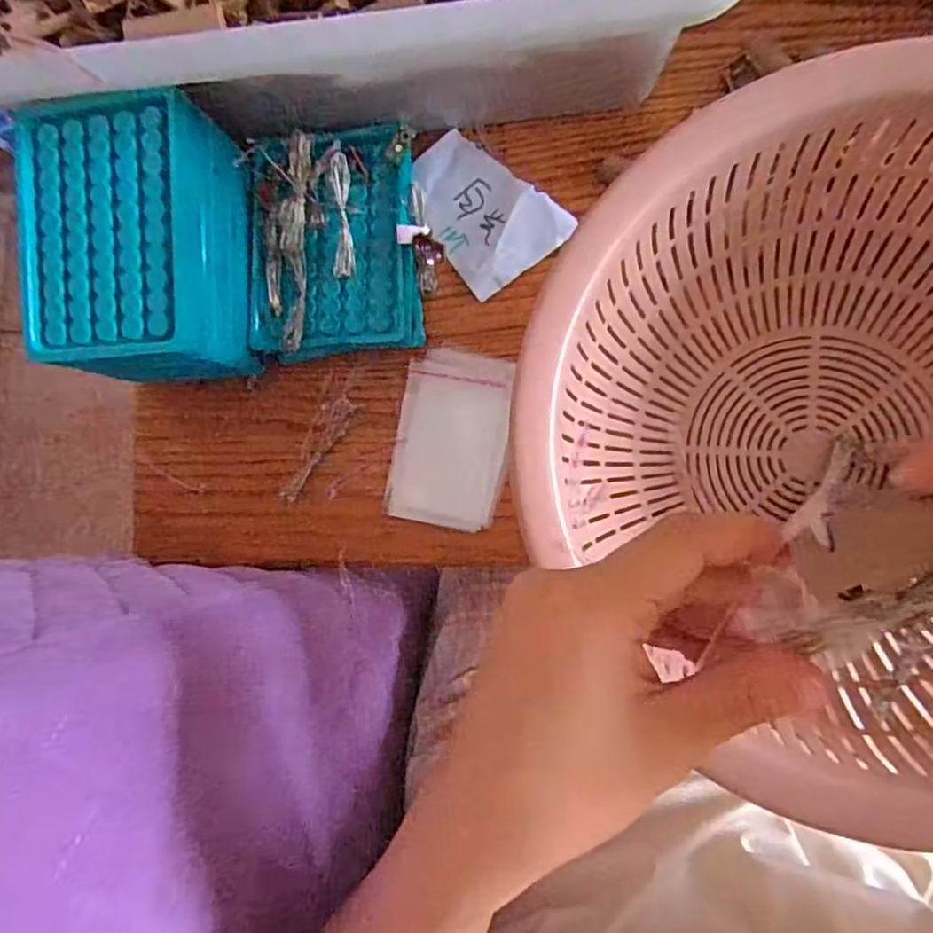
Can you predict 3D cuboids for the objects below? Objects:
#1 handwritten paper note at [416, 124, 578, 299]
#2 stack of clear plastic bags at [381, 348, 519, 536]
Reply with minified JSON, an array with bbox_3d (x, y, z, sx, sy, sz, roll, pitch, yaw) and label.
[{"bbox_3d":[0.010,-0.157,0.380,0.068,0.007,0.098,-34,82,6],"label":"handwritten paper note"},{"bbox_3d":[-0.008,-0.016,0.387,0.067,0.004,0.104,11,95,-2],"label":"stack of clear plastic bags"}]

